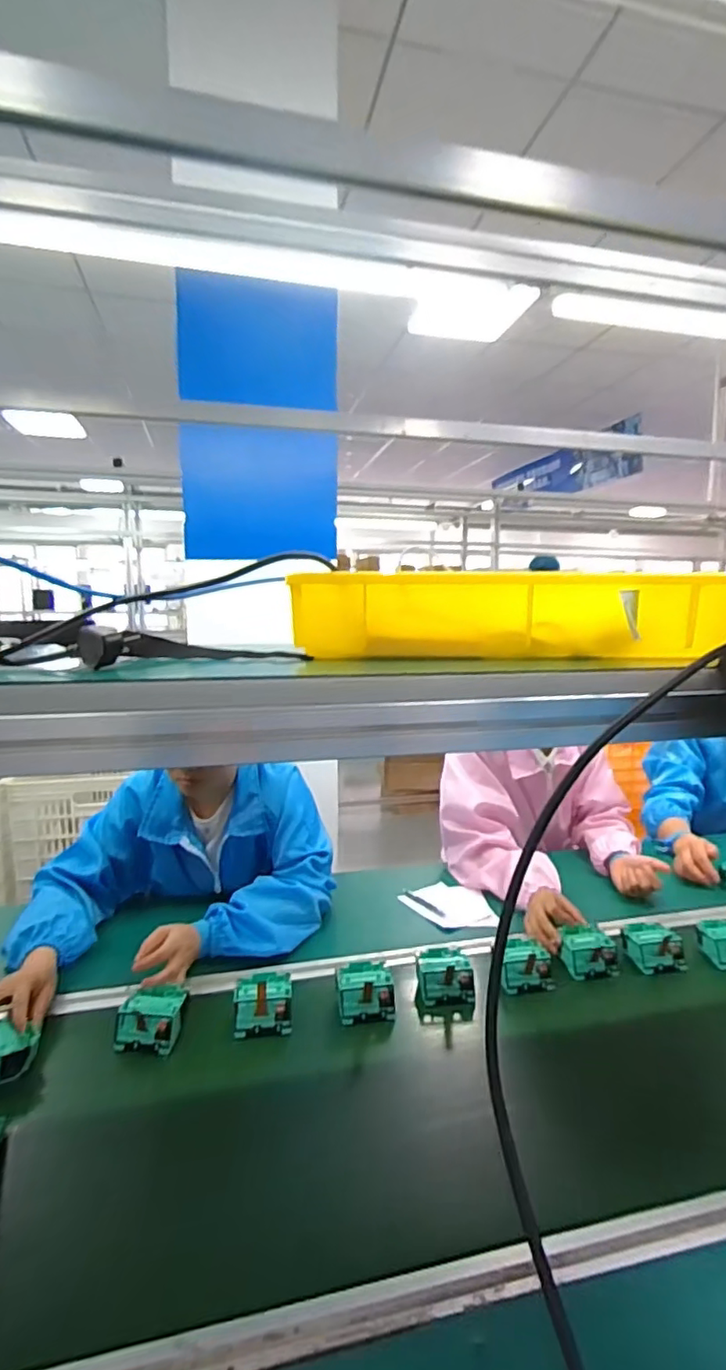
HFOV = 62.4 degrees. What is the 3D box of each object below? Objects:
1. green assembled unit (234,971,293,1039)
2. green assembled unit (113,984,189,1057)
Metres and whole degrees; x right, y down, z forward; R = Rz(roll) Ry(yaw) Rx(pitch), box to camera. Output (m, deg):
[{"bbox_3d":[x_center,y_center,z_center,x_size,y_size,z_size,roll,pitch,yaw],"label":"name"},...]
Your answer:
[{"bbox_3d":[-0.132,0.423,0.800,0.075,0.045,0.076,-2,7,-6],"label":"green assembled unit"},{"bbox_3d":[-0.273,0.429,0.768,0.079,0.045,0.071,-1,7,3],"label":"green assembled unit"}]

